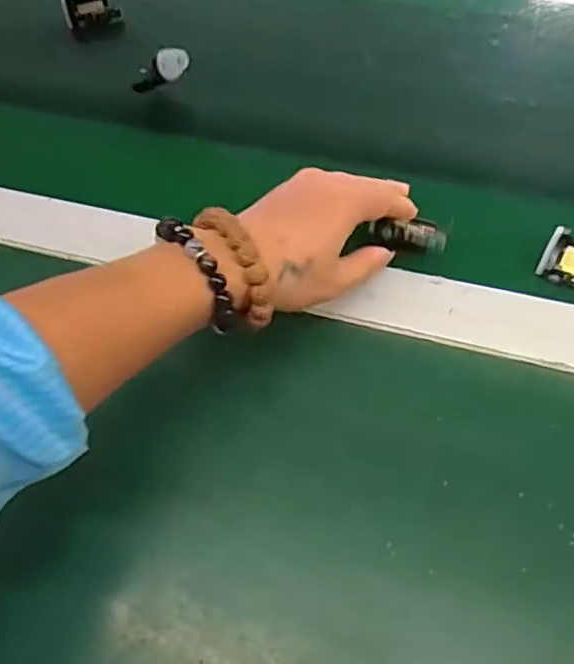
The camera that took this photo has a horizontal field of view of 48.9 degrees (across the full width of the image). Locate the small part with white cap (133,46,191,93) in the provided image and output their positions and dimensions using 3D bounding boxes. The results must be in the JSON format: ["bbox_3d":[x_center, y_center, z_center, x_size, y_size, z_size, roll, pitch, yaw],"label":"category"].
[{"bbox_3d":[-0.112,-0.220,0.535,0.055,0.026,0.032,-7,49,43],"label":"small part with white cap"}]

